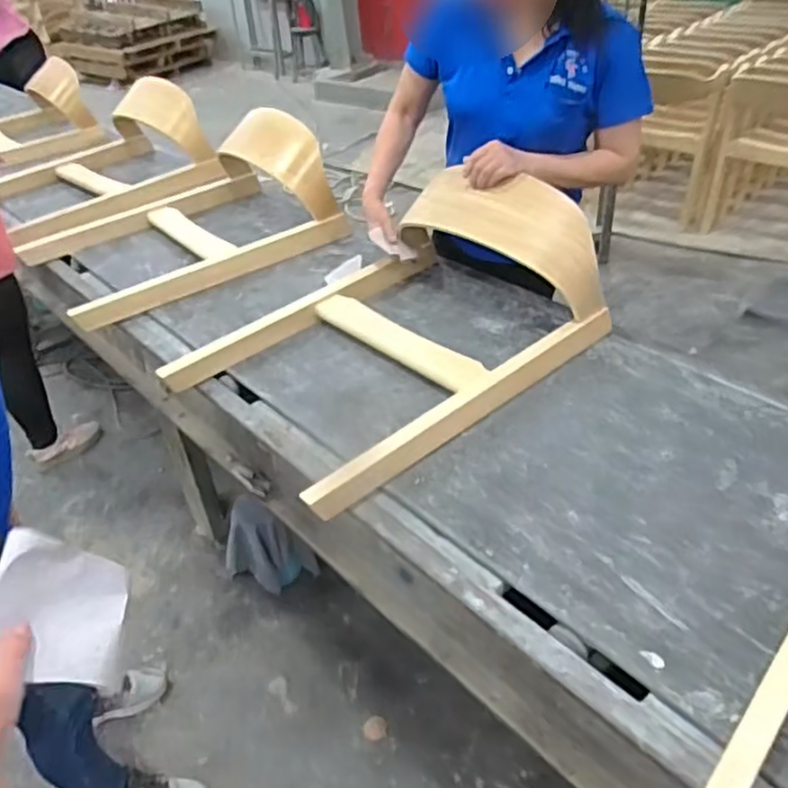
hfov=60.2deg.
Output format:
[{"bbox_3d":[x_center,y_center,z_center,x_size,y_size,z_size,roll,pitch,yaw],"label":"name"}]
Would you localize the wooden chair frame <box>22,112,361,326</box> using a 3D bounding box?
[{"bbox_3d":[-0.559,-0.491,1.742,0.705,0.264,0.591,-27,43,-26],"label":"wooden chair frame"}]

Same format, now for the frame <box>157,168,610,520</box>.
[{"bbox_3d":[-0.024,-0.169,1.270,0.709,0.254,0.533,-29,44,-29],"label":"frame"}]

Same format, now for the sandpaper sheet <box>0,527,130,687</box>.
[{"bbox_3d":[-0.269,0.175,0.551,0.007,0.110,0.108,-25,52,32],"label":"sandpaper sheet"}]

